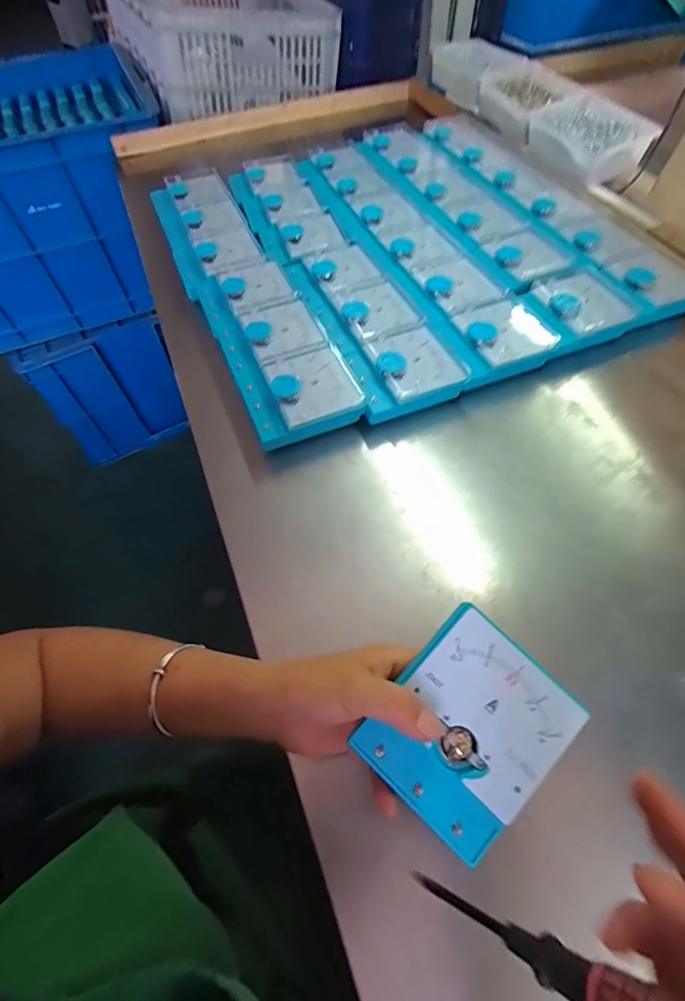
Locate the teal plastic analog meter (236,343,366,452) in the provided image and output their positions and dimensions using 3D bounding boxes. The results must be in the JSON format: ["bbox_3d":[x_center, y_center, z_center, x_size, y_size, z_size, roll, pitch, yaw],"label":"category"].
[{"bbox_3d":[-0.047,-0.112,0.470,0.112,0.033,0.097,-20,58,-11],"label":"teal plastic analog meter"}]

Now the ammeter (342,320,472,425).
[{"bbox_3d":[0.068,-0.145,0.485,0.117,0.034,0.098,-18,58,-10],"label":"ammeter"}]

